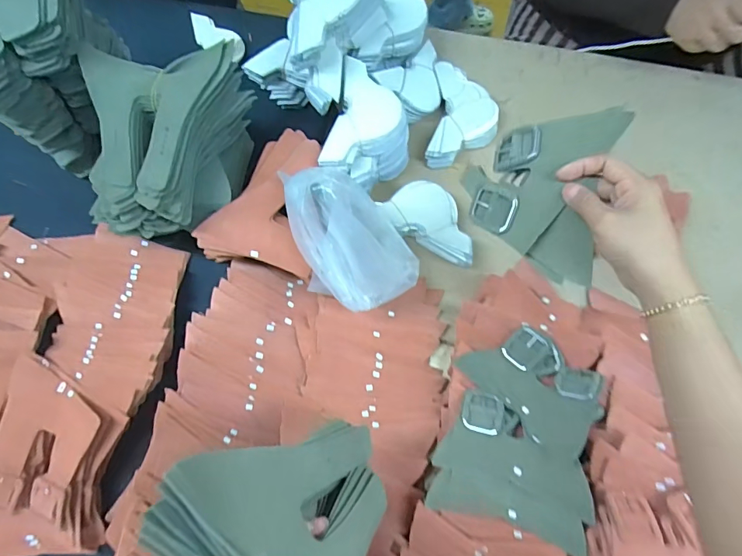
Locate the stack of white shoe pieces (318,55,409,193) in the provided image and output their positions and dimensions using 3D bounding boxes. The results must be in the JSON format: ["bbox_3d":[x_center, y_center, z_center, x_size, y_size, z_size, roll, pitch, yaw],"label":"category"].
[{"bbox_3d":[0.002,-0.191,0.613,0.094,0.120,0.156,11,74,6],"label":"stack of white shoe pieces"}]

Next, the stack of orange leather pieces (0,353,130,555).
[{"bbox_3d":[-0.372,0.206,0.503,0.156,0.054,0.200,11,74,6],"label":"stack of orange leather pieces"}]

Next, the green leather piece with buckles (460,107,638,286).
[{"bbox_3d":[0.155,-0.082,0.413,0.126,0.024,0.150,14,100,28],"label":"green leather piece with buckles"}]

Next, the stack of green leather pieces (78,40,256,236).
[{"bbox_3d":[-0.252,-0.153,0.551,0.176,0.162,0.203,5,73,4],"label":"stack of green leather pieces"}]

